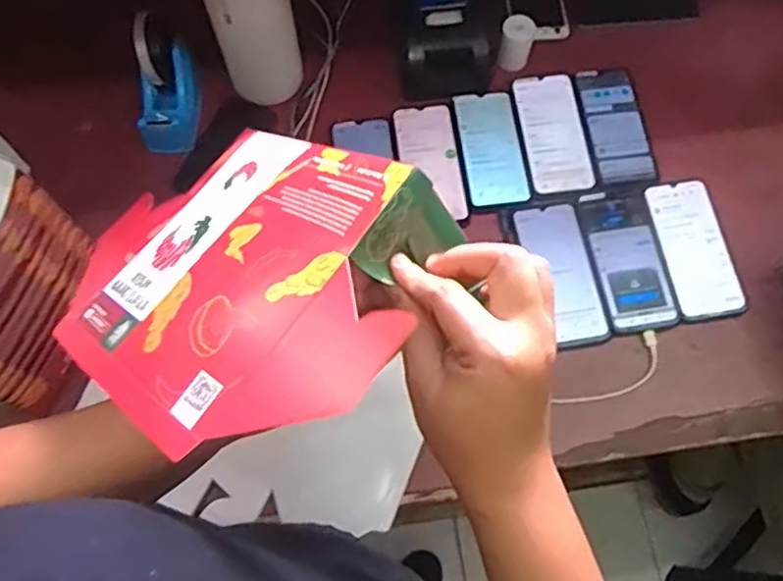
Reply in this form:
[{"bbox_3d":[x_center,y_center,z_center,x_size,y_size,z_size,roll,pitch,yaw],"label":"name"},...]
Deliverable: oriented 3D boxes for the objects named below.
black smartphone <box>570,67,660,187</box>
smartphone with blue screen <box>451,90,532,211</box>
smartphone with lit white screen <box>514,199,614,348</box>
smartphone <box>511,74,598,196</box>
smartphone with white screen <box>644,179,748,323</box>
[{"bbox_3d":[0.271,-0.201,0.815,0.079,0.007,0.158,-7,70,-3],"label":"black smartphone"},{"bbox_3d":[0.120,-0.171,0.804,0.075,0.006,0.155,-7,70,-2],"label":"smartphone with blue screen"},{"bbox_3d":[0.194,-0.020,0.748,0.074,0.008,0.168,-13,70,-5],"label":"smartphone with lit white screen"},{"bbox_3d":[0.196,-0.191,0.809,0.079,0.005,0.162,-7,70,-2],"label":"smartphone"},{"bbox_3d":[0.344,-0.048,0.760,0.080,0.007,0.167,-8,70,-3],"label":"smartphone with white screen"}]

